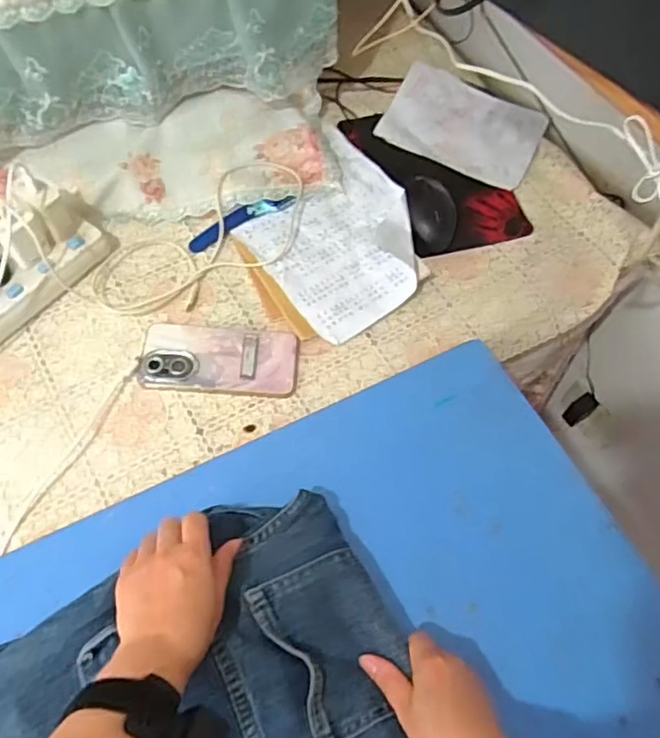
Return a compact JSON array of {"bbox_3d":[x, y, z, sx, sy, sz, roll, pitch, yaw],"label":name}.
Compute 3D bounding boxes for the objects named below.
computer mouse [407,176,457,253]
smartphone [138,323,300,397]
[{"bbox_3d":[0.124,-0.196,0.760,0.059,0.038,0.113,-3,61,-5],"label":"computer mouse"},{"bbox_3d":[-0.117,-0.013,0.652,0.162,0.014,0.077,3,60,-1],"label":"smartphone"}]

